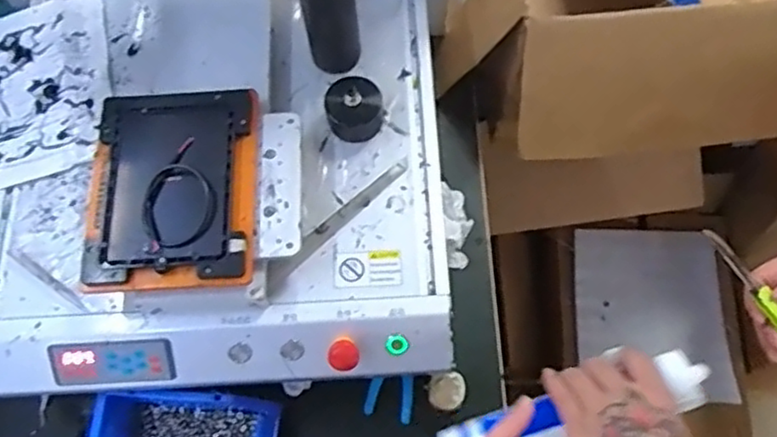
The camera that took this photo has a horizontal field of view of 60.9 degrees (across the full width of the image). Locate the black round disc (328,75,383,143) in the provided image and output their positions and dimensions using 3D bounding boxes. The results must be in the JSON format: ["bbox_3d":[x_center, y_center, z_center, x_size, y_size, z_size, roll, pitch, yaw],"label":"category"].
[{"bbox_3d":[-0.034,-0.113,0.671,0.056,0.046,0.054,-1,68,2],"label":"black round disc"}]

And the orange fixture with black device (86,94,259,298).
[{"bbox_3d":[-0.204,-0.029,0.615,0.153,0.022,0.193,-3,68,2],"label":"orange fixture with black device"}]

